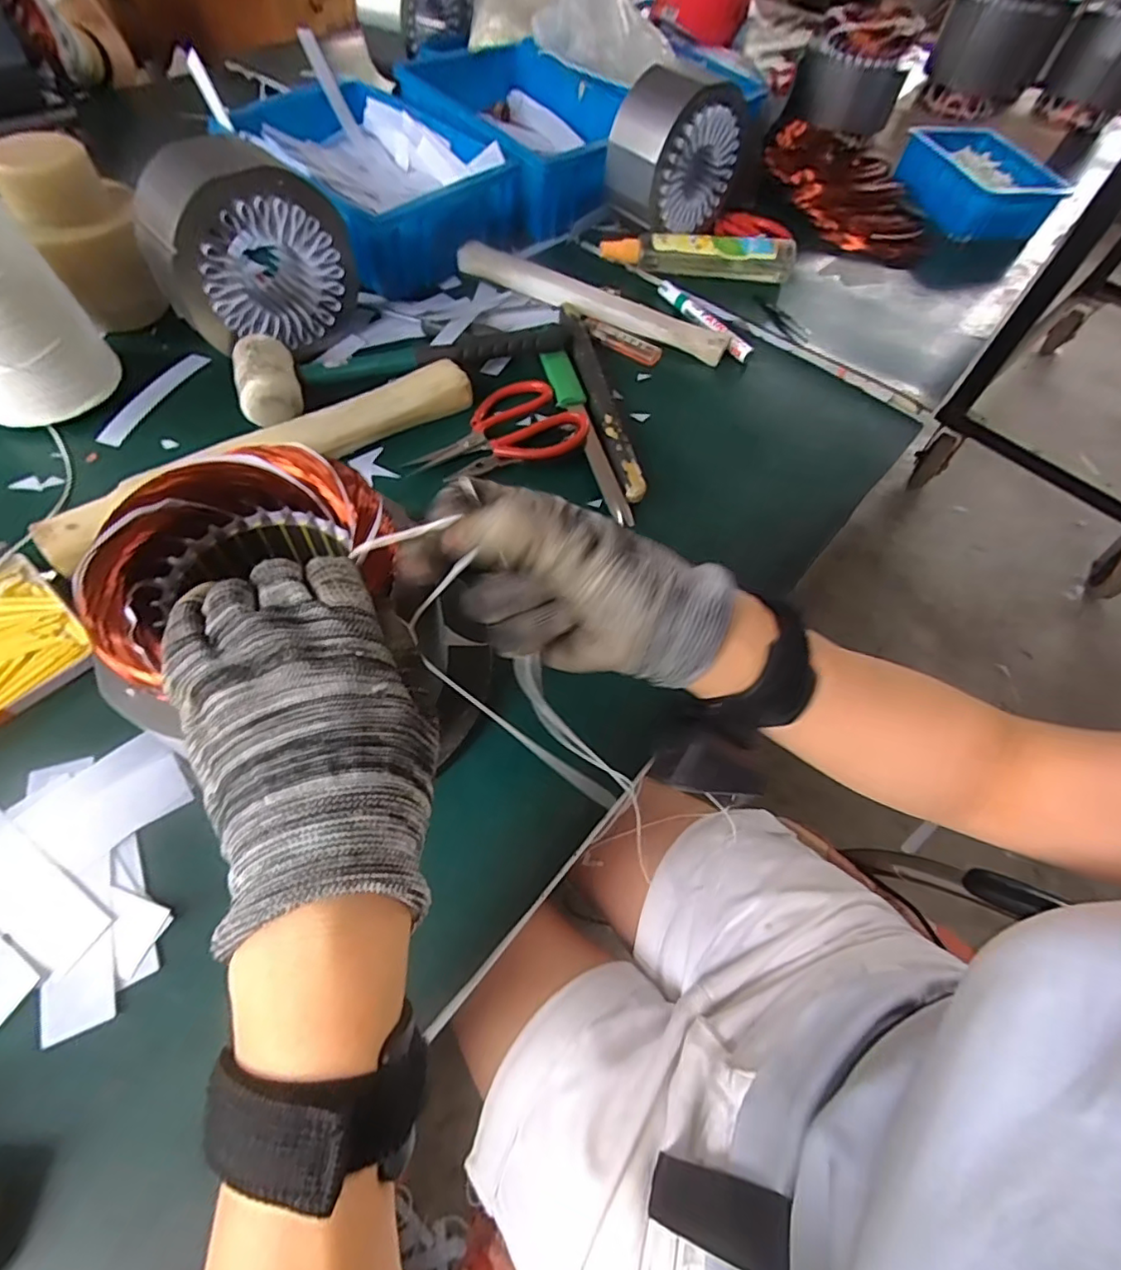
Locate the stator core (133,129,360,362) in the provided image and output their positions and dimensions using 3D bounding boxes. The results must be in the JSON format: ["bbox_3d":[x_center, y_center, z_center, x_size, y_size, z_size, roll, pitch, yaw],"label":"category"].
[{"bbox_3d":[-0.263,-0.320,0.486,0.148,0.146,0.085,-37,68,-24],"label":"stator core"}]

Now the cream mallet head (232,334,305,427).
[{"bbox_3d":[-0.247,-0.212,0.479,0.049,0.046,0.075,-20,62,-17],"label":"cream mallet head"}]

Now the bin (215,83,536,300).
[{"bbox_3d":[-0.207,-0.492,0.630,0.206,0.101,0.271,-39,69,-24],"label":"bin"}]

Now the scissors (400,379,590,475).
[{"bbox_3d":[-0.045,-0.167,0.486,0.097,0.014,0.150,36,62,16],"label":"scissors"}]

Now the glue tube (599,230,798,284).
[{"bbox_3d":[0.155,-0.431,0.639,0.211,0.034,0.039,11,58,2],"label":"glue tube"}]

